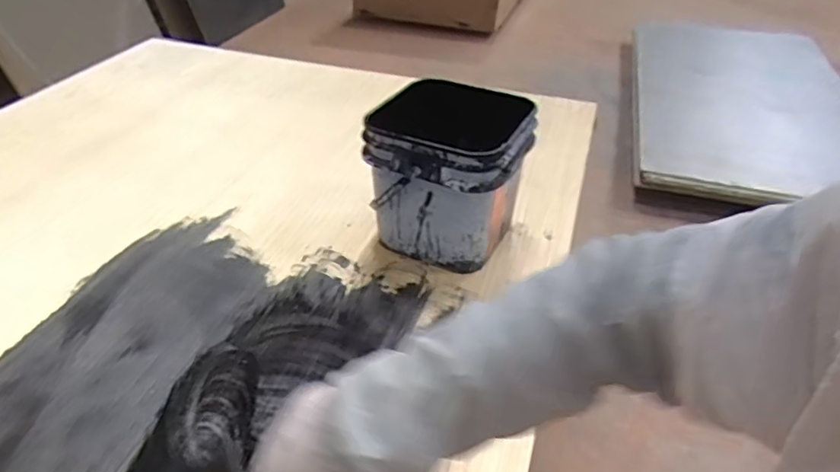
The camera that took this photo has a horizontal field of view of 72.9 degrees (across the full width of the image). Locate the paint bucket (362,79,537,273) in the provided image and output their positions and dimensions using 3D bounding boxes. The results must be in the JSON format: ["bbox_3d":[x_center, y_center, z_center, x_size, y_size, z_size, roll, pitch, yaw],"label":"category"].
[{"bbox_3d":[0.033,-0.093,0.865,0.231,0.204,0.228,14,38,13],"label":"paint bucket"}]

